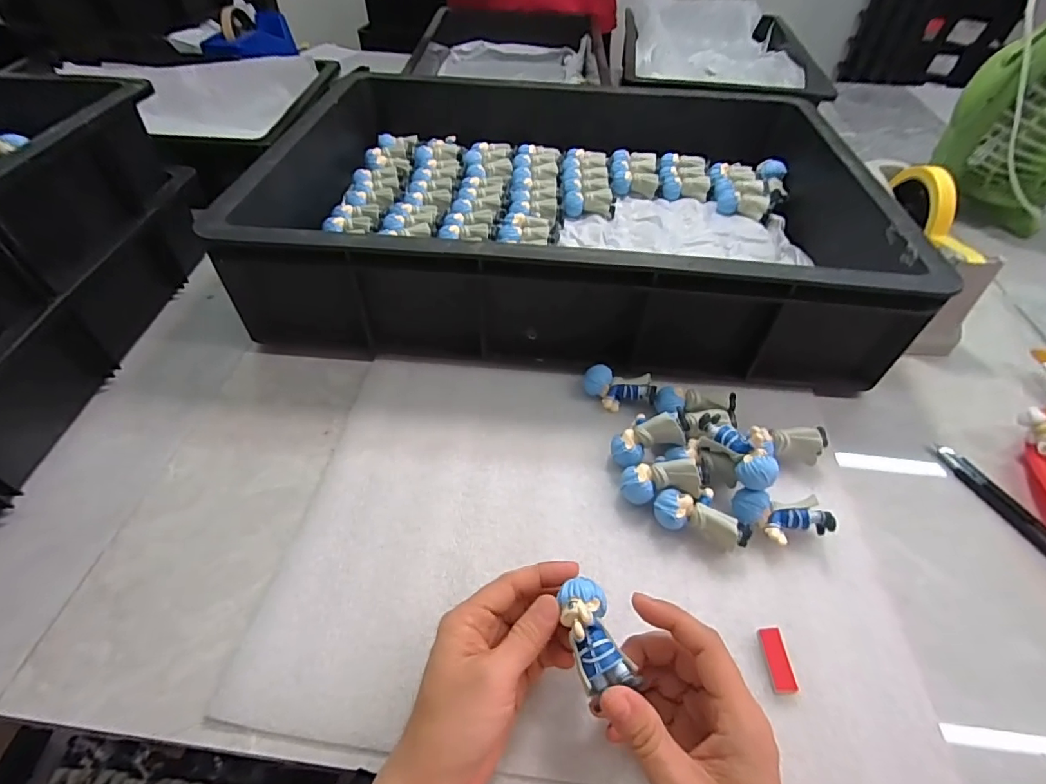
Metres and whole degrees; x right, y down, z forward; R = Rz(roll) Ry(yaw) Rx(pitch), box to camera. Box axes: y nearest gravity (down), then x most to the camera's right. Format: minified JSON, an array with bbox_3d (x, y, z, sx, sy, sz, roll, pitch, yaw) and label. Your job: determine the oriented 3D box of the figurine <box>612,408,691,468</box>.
[{"bbox_3d":[0.097,0.035,0.376,0.061,0.025,0.027,-29,55,15],"label":"figurine"}]

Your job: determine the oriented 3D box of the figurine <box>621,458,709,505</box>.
[{"bbox_3d":[0.101,0.063,0.354,0.060,0.020,0.025,-12,53,15],"label":"figurine"}]

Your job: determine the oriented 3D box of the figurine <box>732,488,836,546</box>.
[{"bbox_3d":[0.186,0.091,0.348,0.069,0.023,0.032,7,49,5],"label":"figurine"}]

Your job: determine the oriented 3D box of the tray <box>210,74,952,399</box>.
[{"bbox_3d":[0.057,-0.213,0.532,0.600,0.141,0.411,4,49,2],"label":"tray"}]

